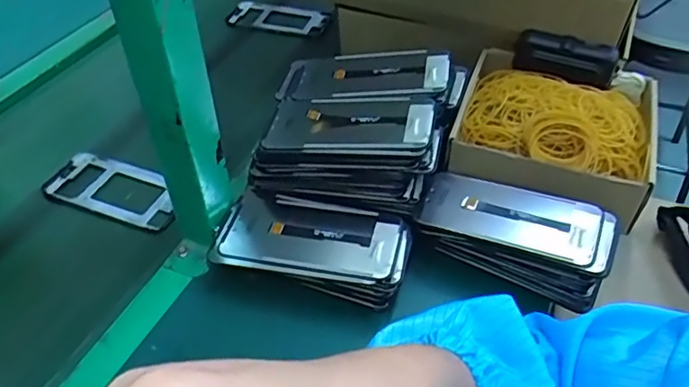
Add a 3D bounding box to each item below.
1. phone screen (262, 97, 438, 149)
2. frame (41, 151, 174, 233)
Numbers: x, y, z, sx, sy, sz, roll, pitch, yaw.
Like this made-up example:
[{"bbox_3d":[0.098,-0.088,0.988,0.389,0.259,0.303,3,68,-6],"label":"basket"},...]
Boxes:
[{"bbox_3d":[0.002,-0.065,0.528,0.154,0.011,0.078,6,46,19],"label":"phone screen"},{"bbox_3d":[-0.249,-0.004,0.629,0.156,0.007,0.079,16,46,16],"label":"frame"}]

